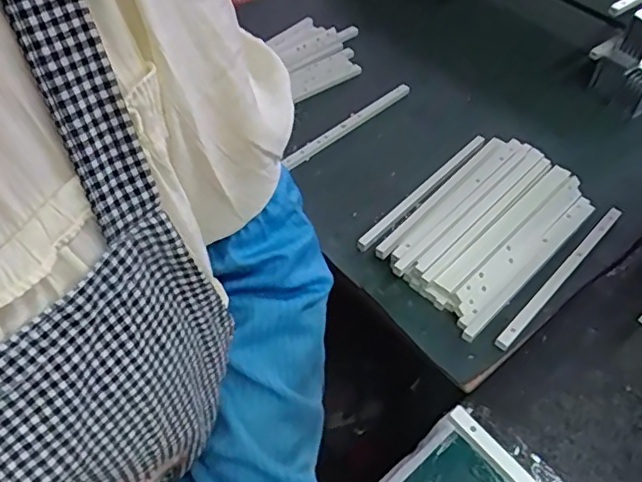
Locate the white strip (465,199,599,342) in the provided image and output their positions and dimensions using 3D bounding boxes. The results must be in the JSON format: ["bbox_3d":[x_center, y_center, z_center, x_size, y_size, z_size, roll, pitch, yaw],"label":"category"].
[{"bbox_3d":[0.231,0.027,0.620,0.012,0.008,0.246,39,59,25],"label":"white strip"}]

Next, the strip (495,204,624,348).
[{"bbox_3d":[0.261,0.035,0.618,0.014,0.016,0.245,38,59,24],"label":"strip"}]

